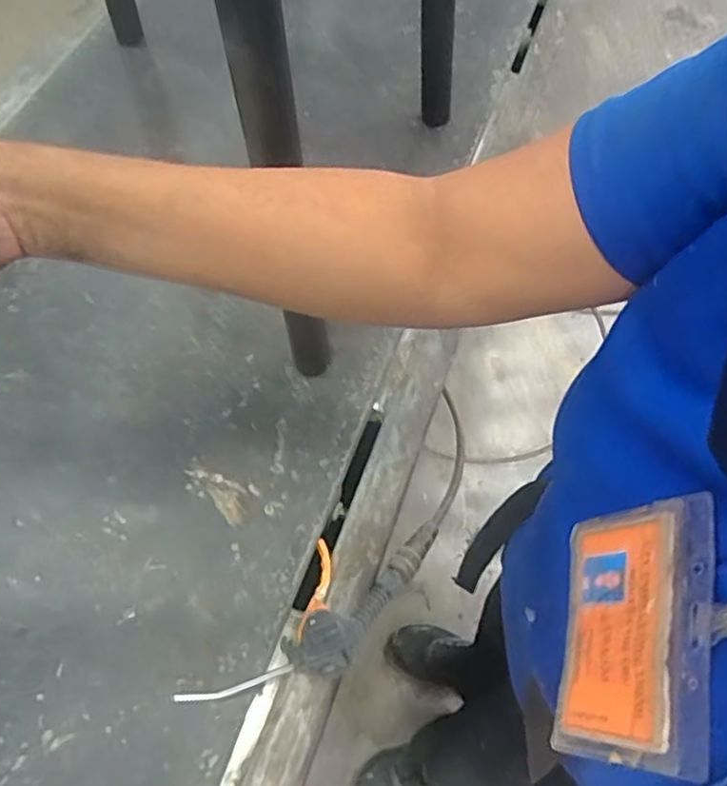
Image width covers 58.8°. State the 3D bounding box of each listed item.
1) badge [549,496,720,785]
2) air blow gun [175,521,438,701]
[{"bbox_3d":[0.109,0.095,0.265,0.004,0.083,0.100,21,63,-12],"label":"badge"},{"bbox_3d":[-0.036,0.201,0.591,0.099,0.049,0.273,44,49,19],"label":"air blow gun"}]

